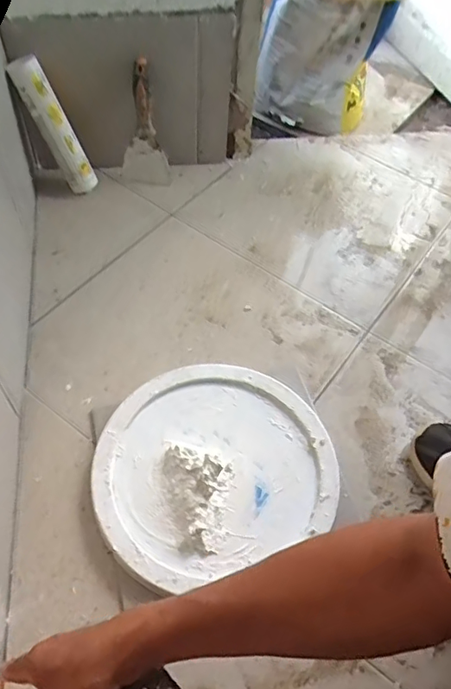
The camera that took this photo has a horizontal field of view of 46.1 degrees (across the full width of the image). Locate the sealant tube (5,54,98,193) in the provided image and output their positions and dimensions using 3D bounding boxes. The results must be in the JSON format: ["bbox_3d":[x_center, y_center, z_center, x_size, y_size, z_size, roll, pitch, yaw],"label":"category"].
[{"bbox_3d":[-0.283,-0.362,0.894,0.054,0.226,0.051,11,52,33],"label":"sealant tube"}]

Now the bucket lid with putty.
[{"bbox_3d":[-0.012,0.149,0.658,0.294,0.047,0.286,-16,58,-15],"label":"bucket lid with putty"}]

